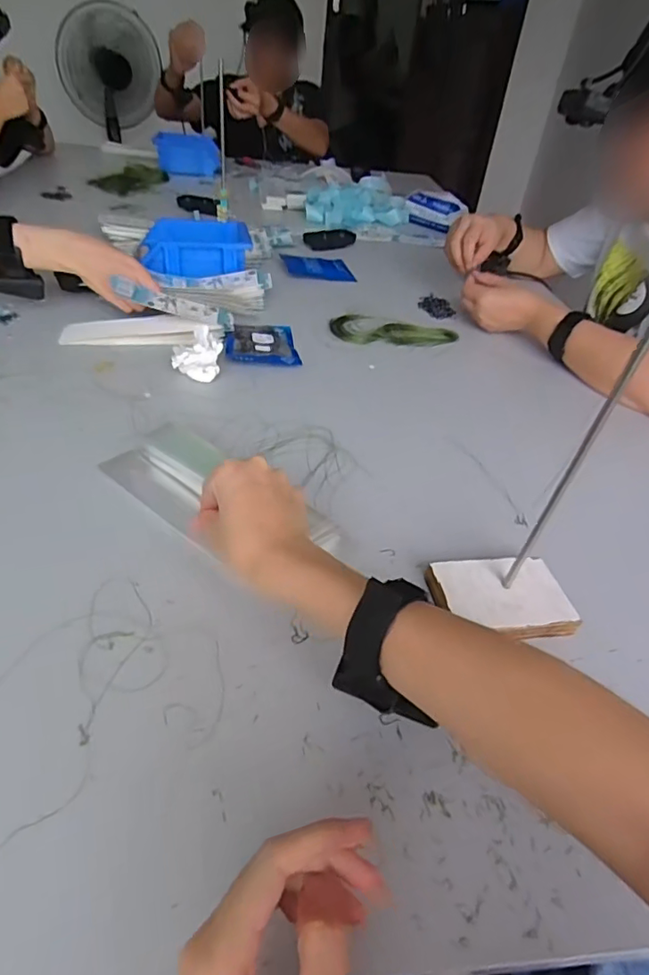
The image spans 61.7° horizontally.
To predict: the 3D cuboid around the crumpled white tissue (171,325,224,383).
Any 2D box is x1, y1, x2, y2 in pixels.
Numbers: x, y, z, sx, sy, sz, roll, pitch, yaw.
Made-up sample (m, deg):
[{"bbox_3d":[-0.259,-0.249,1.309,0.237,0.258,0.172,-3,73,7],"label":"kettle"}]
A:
[{"bbox_3d":[-0.154,-0.163,0.655,0.056,0.063,0.030,1,41,-7],"label":"crumpled white tissue"}]

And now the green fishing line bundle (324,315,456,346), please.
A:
[{"bbox_3d":[0.110,-0.247,0.844,0.199,0.018,0.082,0,41,-9],"label":"green fishing line bundle"}]

